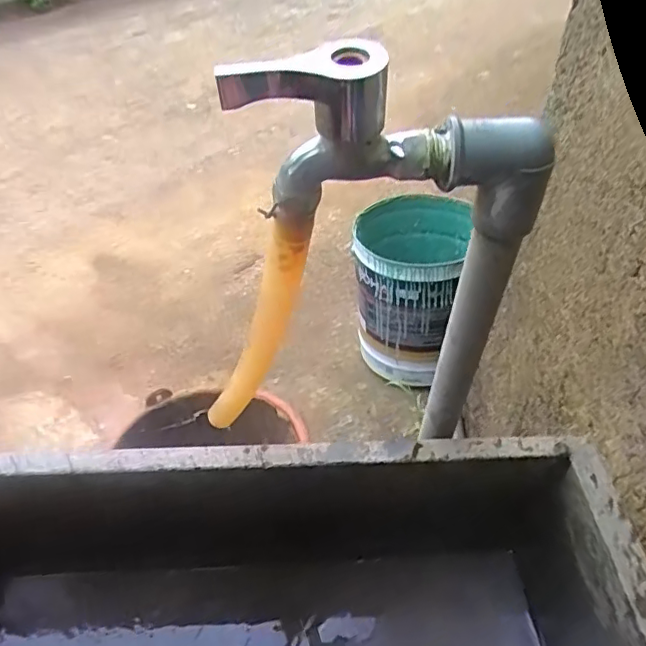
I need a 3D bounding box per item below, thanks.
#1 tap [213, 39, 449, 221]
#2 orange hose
[{"bbox_3d":[0.007,-0.076,0.233,0.090,0.070,0.023,-6,44,-4],"label":"tap"},{"bbox_3d":[-0.042,0.015,0.357,0.023,0.238,0.018,34,52,6],"label":"orange hose"}]

